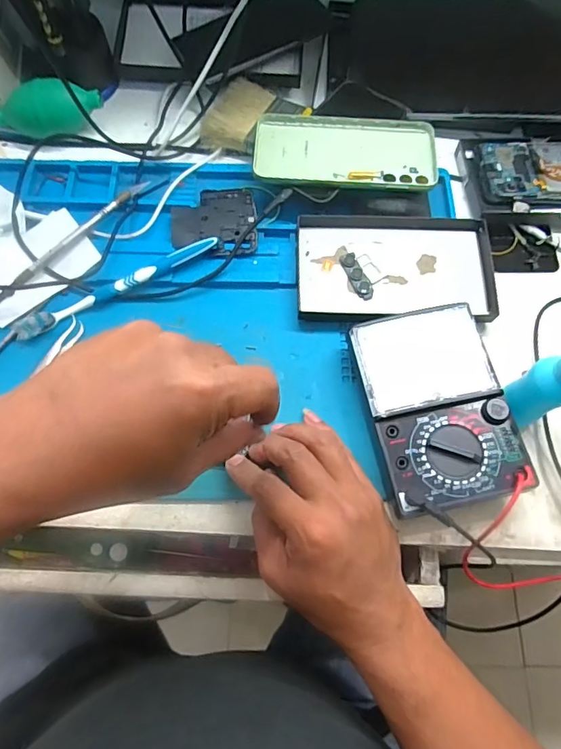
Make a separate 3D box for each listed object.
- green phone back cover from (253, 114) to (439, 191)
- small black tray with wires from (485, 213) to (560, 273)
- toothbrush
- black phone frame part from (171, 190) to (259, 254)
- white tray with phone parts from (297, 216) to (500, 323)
[{"bbox_3d":[0.060,-0.207,0.443,0.165,0.005,0.079,6,71,1],"label":"green phone back cover"},{"bbox_3d":[0.231,-0.124,0.455,0.068,0.011,0.056,-2,82,-6],"label":"small black tray with wires"},{"bbox_3d":[-0.138,-0.075,0.408,0.182,0.014,0.016,-27,72,-11],"label":"toothbrush"},{"bbox_3d":[-0.061,-0.140,0.438,0.076,0.007,0.069,-4,69,-3],"label":"black phone frame part"},{"bbox_3d":[0.102,-0.097,0.426,0.170,0.013,0.104,-2,71,-2],"label":"white tray with phone parts"}]

